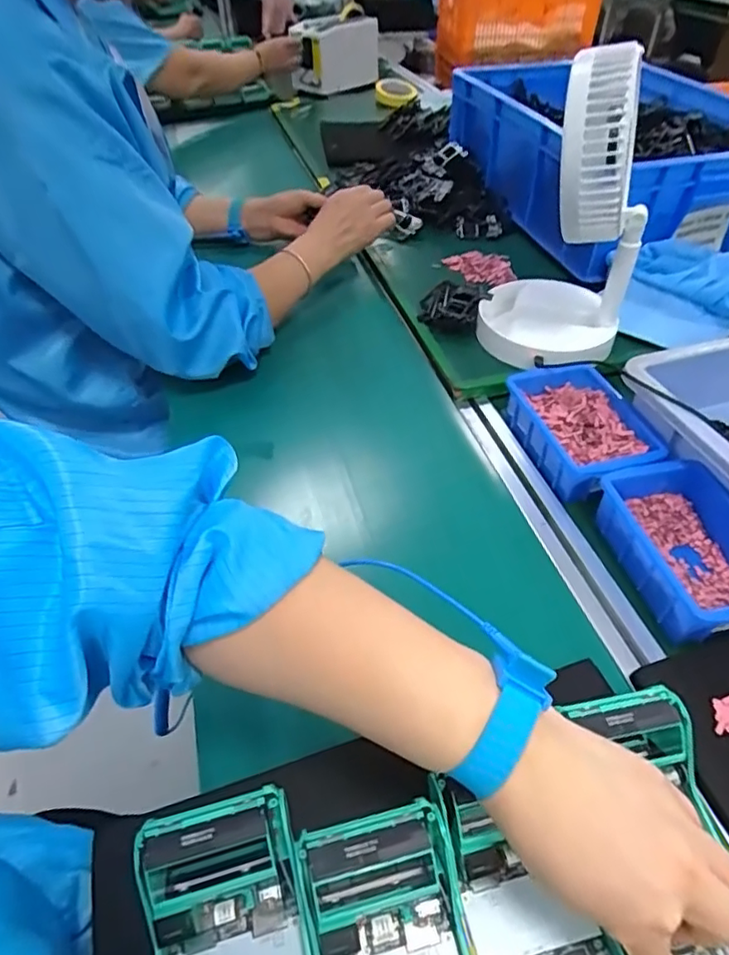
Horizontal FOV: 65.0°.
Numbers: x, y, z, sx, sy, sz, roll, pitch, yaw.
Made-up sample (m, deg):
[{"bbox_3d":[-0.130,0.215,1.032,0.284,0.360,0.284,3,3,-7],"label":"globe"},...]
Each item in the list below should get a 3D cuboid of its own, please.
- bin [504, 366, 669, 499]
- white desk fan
[{"bbox_3d":[0.213,-0.048,0.565,0.102,0.044,0.150,-16,48,-7],"label":"bin"},{"bbox_3d":[0.205,-0.268,0.579,0.148,0.275,0.158,11,50,16],"label":"white desk fan"}]

